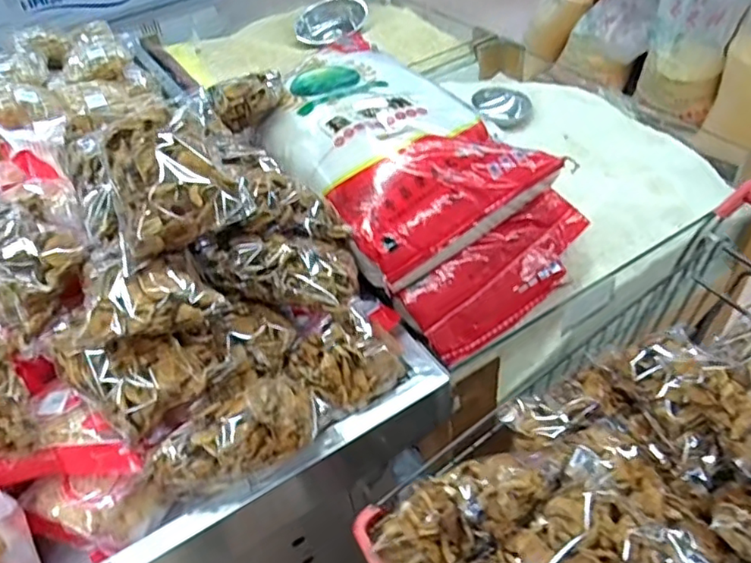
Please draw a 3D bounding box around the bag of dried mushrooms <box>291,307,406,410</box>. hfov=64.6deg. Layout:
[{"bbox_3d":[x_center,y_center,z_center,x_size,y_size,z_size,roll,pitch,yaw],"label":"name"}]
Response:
[{"bbox_3d":[-0.038,0.095,0.753,0.115,0.088,0.095,-27,48,-19],"label":"bag of dried mushrooms"}]

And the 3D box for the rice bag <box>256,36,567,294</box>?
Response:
[{"bbox_3d":[0.003,-0.237,0.957,0.310,0.116,0.511,-28,48,-19],"label":"rice bag"}]

